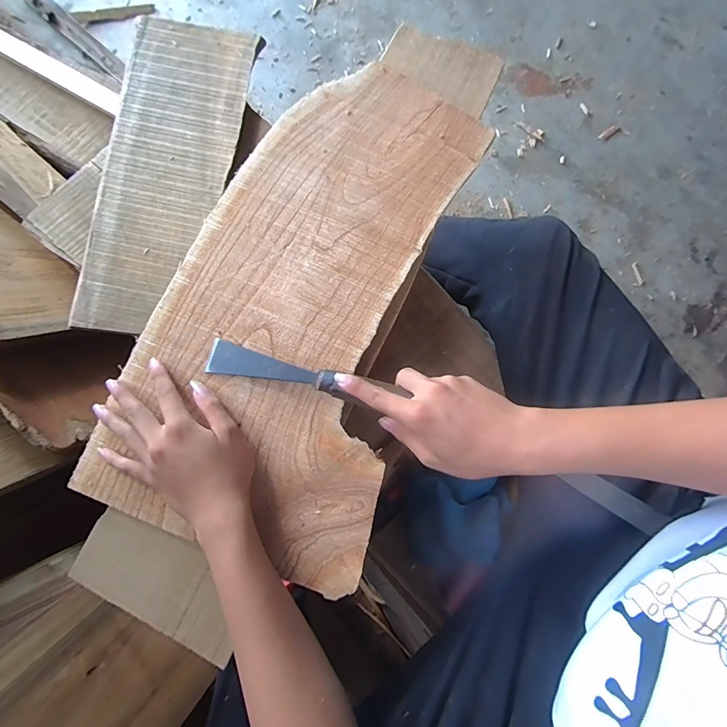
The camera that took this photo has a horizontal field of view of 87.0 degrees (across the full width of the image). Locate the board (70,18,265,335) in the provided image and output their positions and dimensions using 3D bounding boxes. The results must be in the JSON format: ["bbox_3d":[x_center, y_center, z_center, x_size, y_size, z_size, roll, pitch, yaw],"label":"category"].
[{"bbox_3d":[-0.289,-0.282,0.561,0.184,0.023,0.481,9,85,1],"label":"board"}]

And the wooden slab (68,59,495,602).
[{"bbox_3d":[-0.049,-0.087,0.412,0.282,0.040,0.564,21,79,3],"label":"wooden slab"}]

